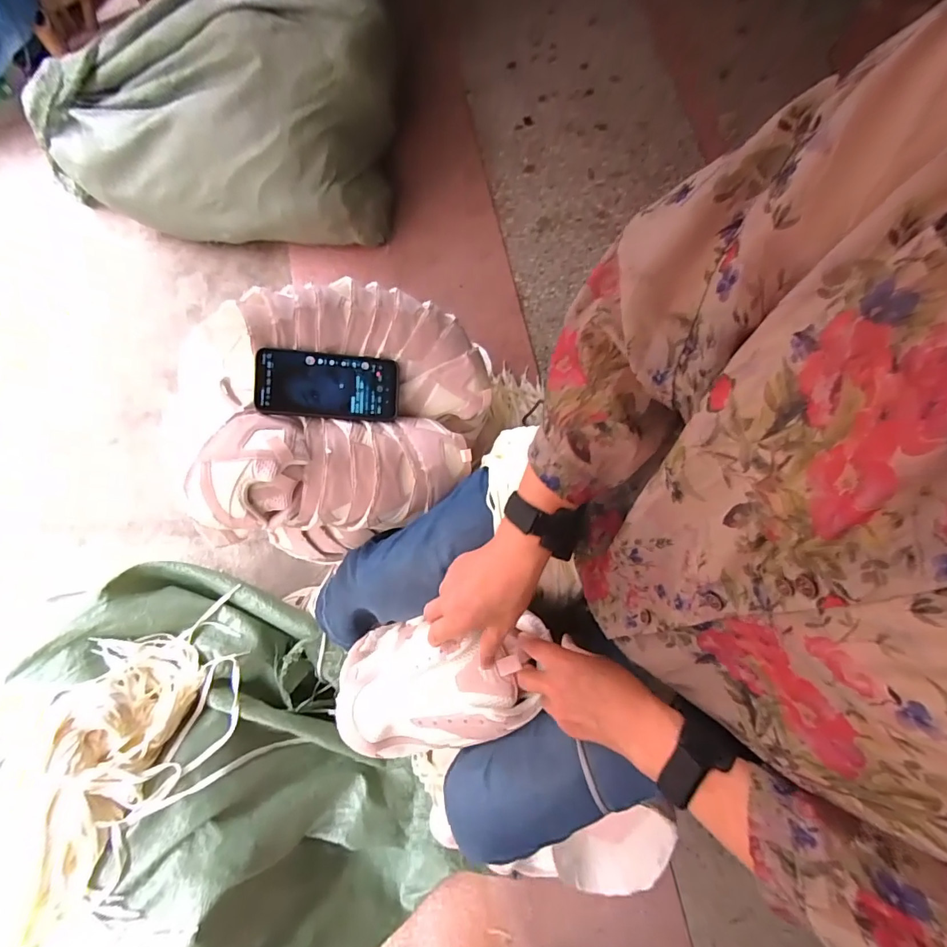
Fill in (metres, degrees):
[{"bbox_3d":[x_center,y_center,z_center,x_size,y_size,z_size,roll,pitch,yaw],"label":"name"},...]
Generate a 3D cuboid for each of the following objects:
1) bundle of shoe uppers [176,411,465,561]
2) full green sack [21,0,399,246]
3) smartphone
[{"bbox_3d":[-0.172,0.005,0.550,0.321,0.133,0.149,-5,77,0],"label":"bundle of shoe uppers"},{"bbox_3d":[-0.535,-0.754,0.943,0.693,0.312,0.395,4,77,2],"label":"full green sack"},{"bbox_3d":[-0.175,-0.108,0.553,0.164,0.006,0.077,1,86,-17],"label":"smartphone"}]

